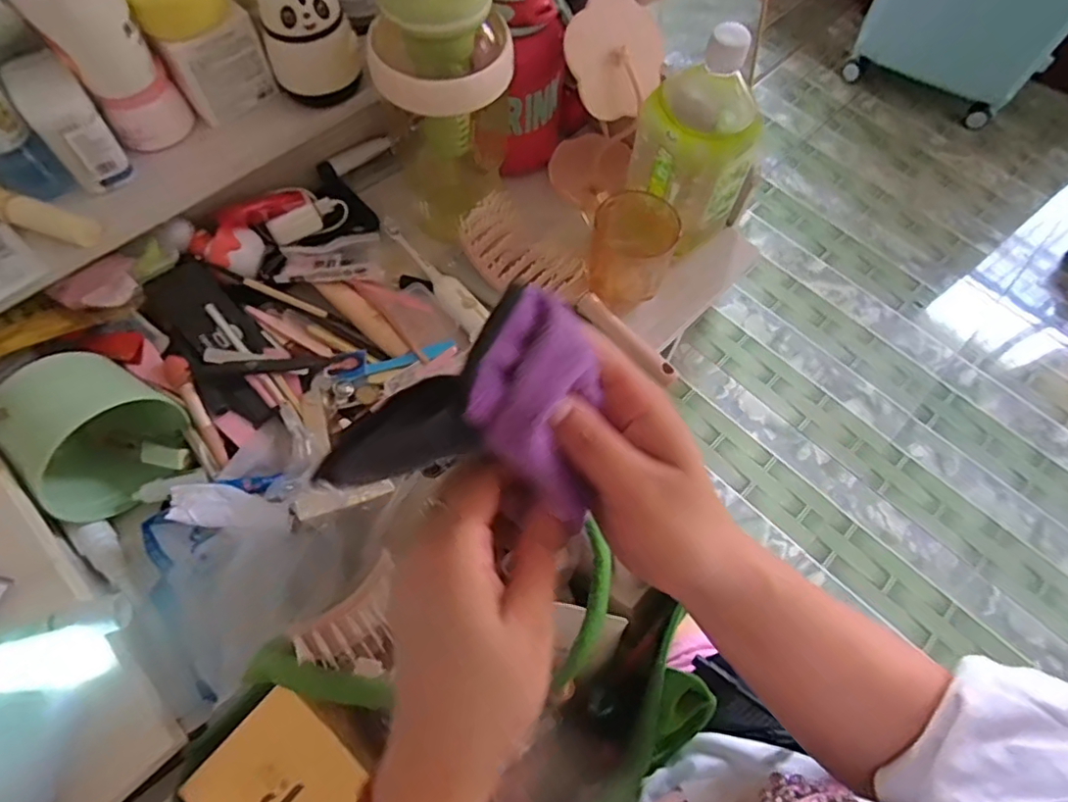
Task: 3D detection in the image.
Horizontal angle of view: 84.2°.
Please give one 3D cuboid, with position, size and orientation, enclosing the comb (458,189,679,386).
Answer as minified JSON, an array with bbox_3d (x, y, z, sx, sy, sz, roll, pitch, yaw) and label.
[{"bbox_3d":[0.031,-0.097,0.542,0.077,0.046,0.238,-41,73,-19],"label":"comb"}]

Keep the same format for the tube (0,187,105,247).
[{"bbox_3d":[-0.388,-0.144,0.449,0.117,0.025,0.024,19,65,6],"label":"tube"}]

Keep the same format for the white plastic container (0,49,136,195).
[{"bbox_3d":[-0.352,-0.211,0.450,0.042,0.074,0.060,-34,70,-17],"label":"white plastic container"}]

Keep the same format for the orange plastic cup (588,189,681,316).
[{"bbox_3d":[0.087,-0.139,0.539,0.073,0.061,0.079,1,65,-2],"label":"orange plastic cup"}]

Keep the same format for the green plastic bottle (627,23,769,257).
[{"bbox_3d":[0.153,-0.223,0.516,0.098,0.175,0.085,-22,68,-12],"label":"green plastic bottle"}]

